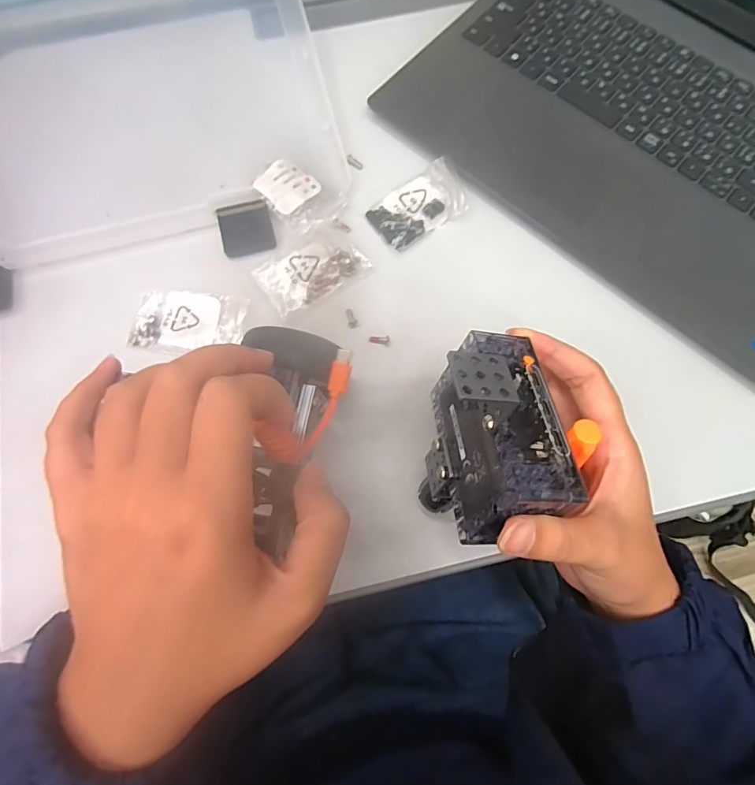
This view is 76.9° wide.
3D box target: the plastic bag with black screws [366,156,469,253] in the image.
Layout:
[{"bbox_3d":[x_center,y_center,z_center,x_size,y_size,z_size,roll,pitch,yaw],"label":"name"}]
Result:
[{"bbox_3d":[0.031,-0.137,0.348,0.068,0.011,0.041,-34,76,-9],"label":"plastic bag with black screws"}]

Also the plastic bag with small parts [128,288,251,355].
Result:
[{"bbox_3d":[-0.129,-0.049,0.327,0.075,0.004,0.044,5,73,2],"label":"plastic bag with small parts"}]

